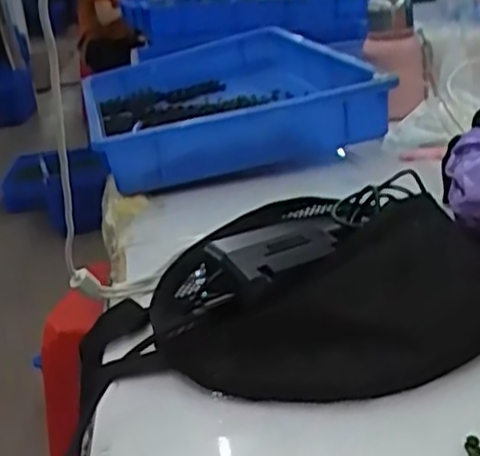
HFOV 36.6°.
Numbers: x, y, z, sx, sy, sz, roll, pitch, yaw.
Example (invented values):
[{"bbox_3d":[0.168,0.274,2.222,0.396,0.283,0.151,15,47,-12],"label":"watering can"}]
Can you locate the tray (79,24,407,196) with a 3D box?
[{"bbox_3d":[-0.027,-0.180,1.012,0.342,0.095,0.473,-11,22,-9],"label":"tray"}]

